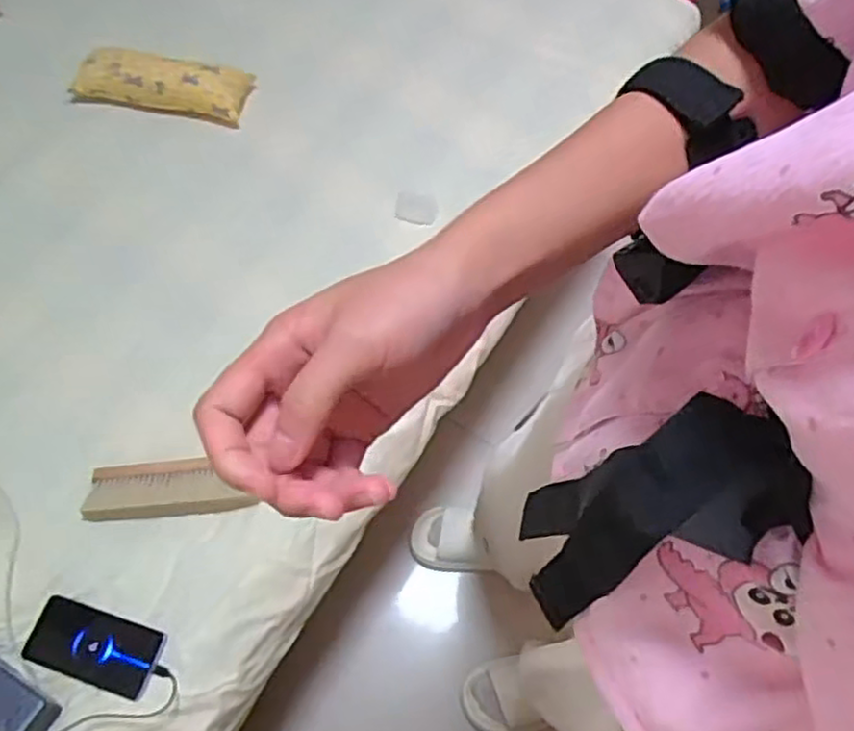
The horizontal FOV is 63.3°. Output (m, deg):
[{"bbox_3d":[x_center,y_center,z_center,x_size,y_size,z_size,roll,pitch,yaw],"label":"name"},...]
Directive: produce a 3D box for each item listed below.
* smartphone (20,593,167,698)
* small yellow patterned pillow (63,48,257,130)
[{"bbox_3d":[-0.377,0.317,0.786,0.165,0.014,0.071,11,67,17],"label":"smartphone"},{"bbox_3d":[-0.440,-0.459,1.124,0.286,0.059,0.092,3,63,0],"label":"small yellow patterned pillow"}]

